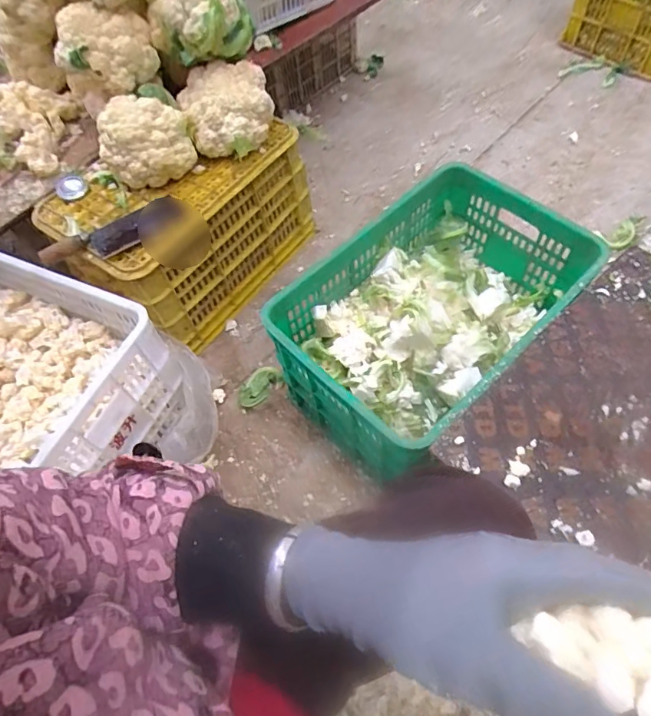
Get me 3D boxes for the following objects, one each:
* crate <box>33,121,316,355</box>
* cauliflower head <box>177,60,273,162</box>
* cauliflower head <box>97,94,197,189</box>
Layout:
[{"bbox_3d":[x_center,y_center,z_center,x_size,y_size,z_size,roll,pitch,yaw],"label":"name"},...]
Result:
[{"bbox_3d":[-0.313,-0.304,1.132,0.366,0.288,0.496,24,65,17],"label":"crate"},{"bbox_3d":[-0.196,-0.502,1.018,0.184,0.117,0.150,-14,60,-4],"label":"cauliflower head"},{"bbox_3d":[-0.354,-0.424,0.977,0.175,0.131,0.115,-22,61,-8],"label":"cauliflower head"}]

